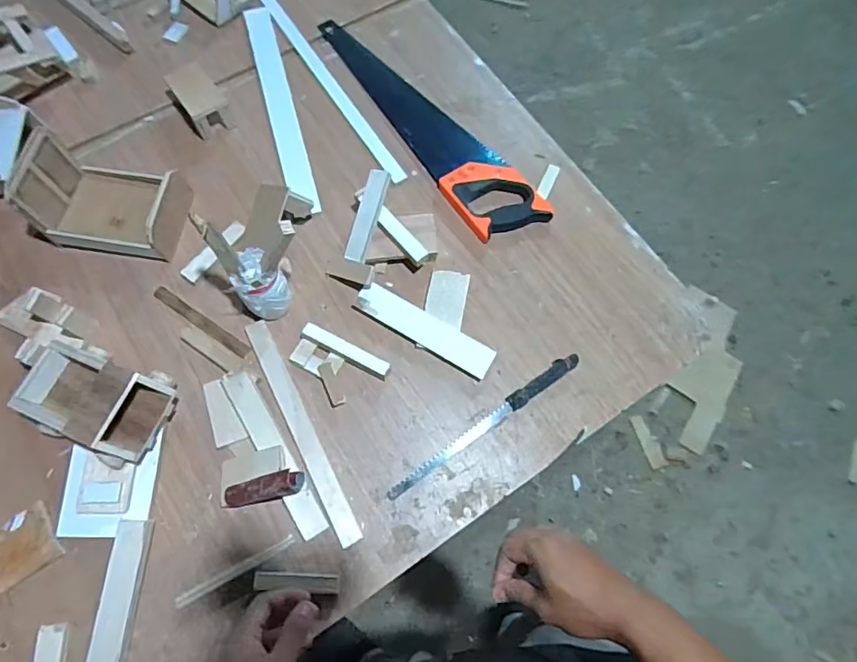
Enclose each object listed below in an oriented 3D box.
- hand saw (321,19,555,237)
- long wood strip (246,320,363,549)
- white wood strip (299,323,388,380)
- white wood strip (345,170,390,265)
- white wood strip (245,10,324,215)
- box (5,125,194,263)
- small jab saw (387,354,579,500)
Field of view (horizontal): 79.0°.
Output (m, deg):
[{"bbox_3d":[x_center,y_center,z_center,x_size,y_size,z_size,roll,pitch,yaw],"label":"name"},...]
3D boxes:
[{"bbox_3d":[-0.012,-0.348,0.837,0.114,0.032,0.514,-34,75,-13],"label":"hand saw"},{"bbox_3d":[-0.168,0.124,0.675,0.031,0.013,0.314,-26,73,-11],"label":"long wood strip"},{"bbox_3d":[-0.110,0.028,0.702,0.127,0.024,0.023,27,71,7],"label":"white wood strip"},{"bbox_3d":[-0.085,-0.159,0.728,0.030,0.019,0.128,18,97,4],"label":"white wood strip"},{"bbox_3d":[-0.244,-0.371,0.852,0.043,0.013,0.410,-15,72,-8],"label":"white wood strip"},{"bbox_3d":[-0.444,-0.184,0.722,0.182,0.103,0.127,9,70,1],"label":"box"},{"bbox_3d":[0.076,0.122,0.682,0.301,0.024,0.021,-34,75,-13],"label":"small jab saw"}]

